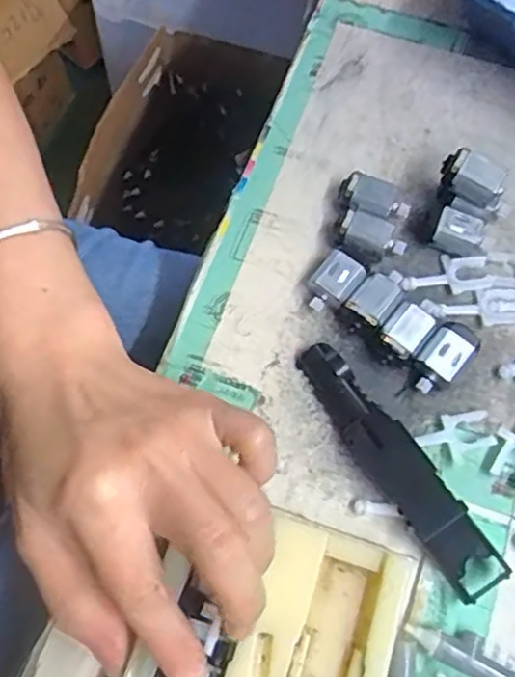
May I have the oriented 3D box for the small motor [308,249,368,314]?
[{"bbox_3d":[0.034,-0.024,0.306,0.019,0.017,0.026,39,73,15],"label":"small motor"}]

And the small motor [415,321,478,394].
[{"bbox_3d":[0.080,0.009,0.292,0.019,0.017,0.030,41,74,15],"label":"small motor"}]

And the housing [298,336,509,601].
[{"bbox_3d":[0.056,0.050,0.277,0.021,0.015,0.118,-31,71,-11],"label":"housing"}]

